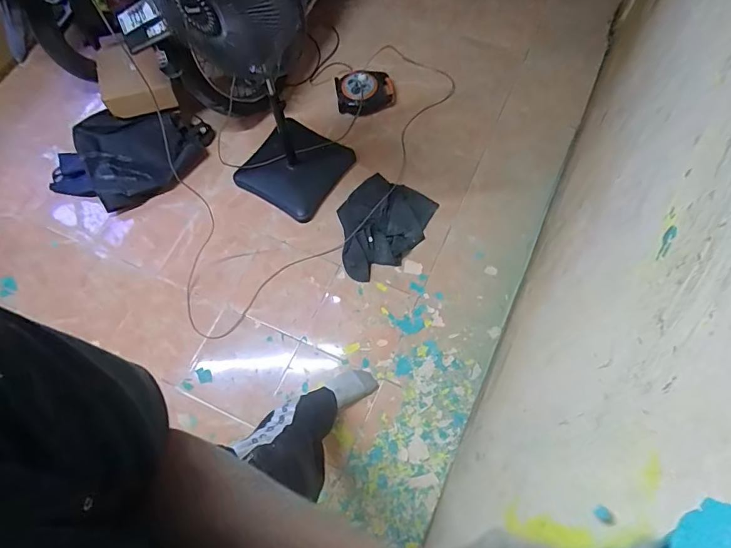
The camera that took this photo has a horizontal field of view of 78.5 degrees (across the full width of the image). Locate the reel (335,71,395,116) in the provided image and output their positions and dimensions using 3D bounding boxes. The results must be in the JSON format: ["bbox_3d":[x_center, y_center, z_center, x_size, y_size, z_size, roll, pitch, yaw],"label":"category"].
[{"bbox_3d":[0.004,-0.746,1.832,0.242,0.074,0.183,-7,68,0],"label":"reel"}]

